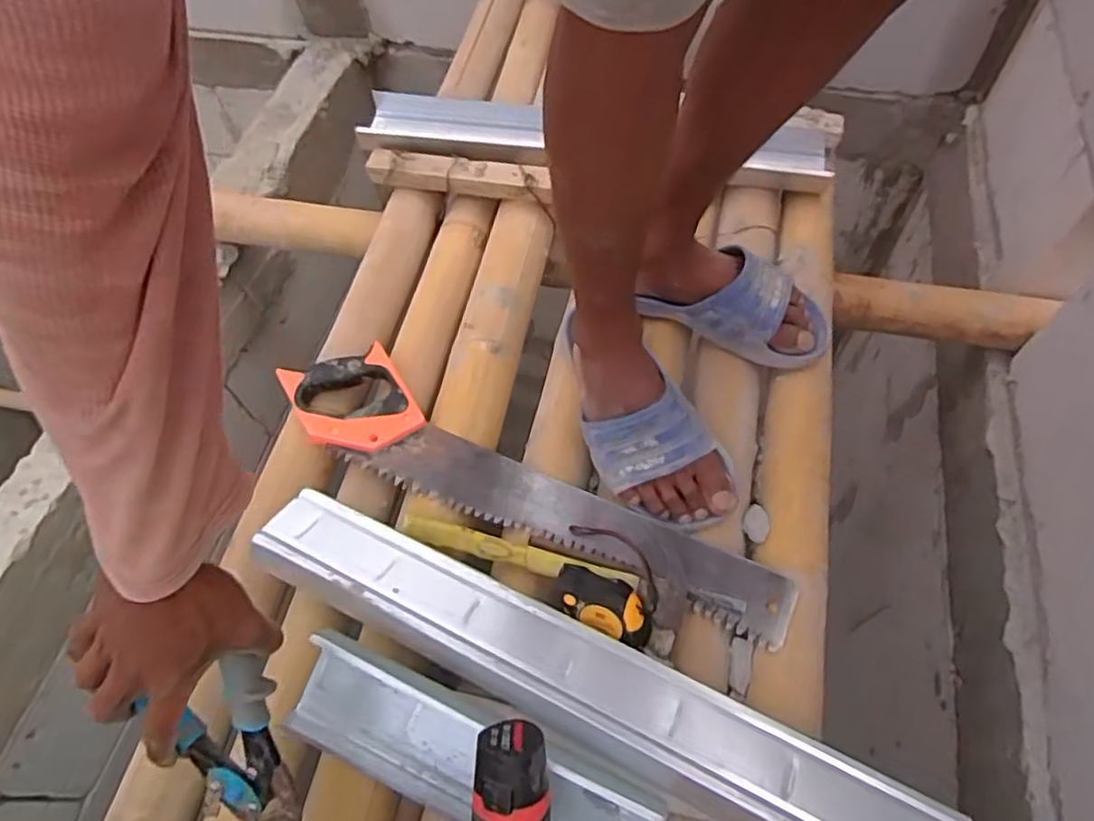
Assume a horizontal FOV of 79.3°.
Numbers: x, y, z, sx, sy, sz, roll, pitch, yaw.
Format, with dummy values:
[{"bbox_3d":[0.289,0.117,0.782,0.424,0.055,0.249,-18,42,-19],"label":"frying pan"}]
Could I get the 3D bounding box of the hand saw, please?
[{"bbox_3d":[-0.026,0.068,0.644,0.534,0.031,0.104,23,63,16],"label":"hand saw"}]

